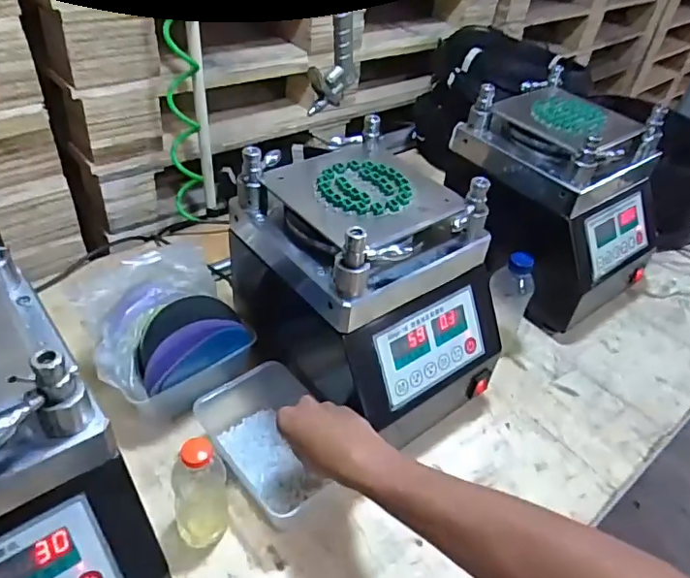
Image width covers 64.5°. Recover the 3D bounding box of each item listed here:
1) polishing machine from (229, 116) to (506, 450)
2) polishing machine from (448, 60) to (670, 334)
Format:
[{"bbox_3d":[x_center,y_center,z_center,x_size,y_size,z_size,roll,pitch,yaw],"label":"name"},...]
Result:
[{"bbox_3d":[0.029,0.006,0.670,0.217,0.278,0.284,-25,51,-30],"label":"polishing machine"},{"bbox_3d":[0.324,-0.147,0.888,0.209,0.280,0.328,-22,49,-28],"label":"polishing machine"}]

